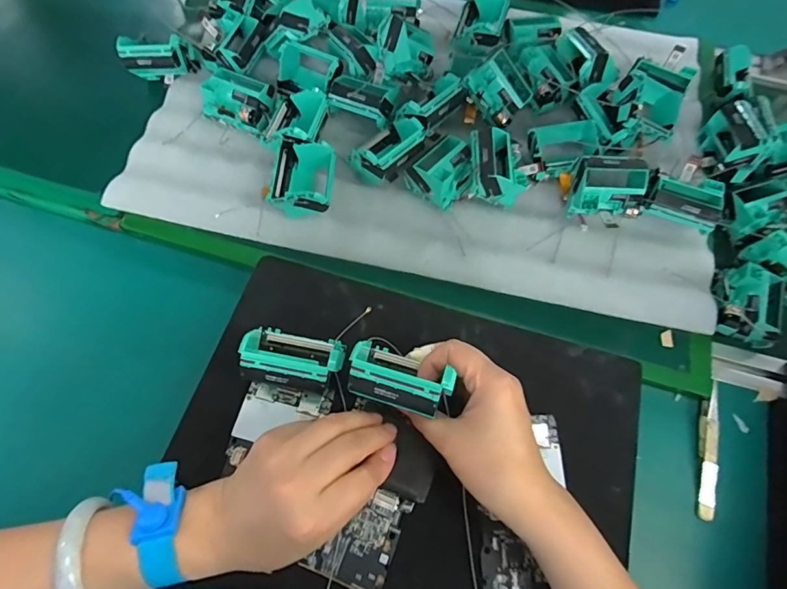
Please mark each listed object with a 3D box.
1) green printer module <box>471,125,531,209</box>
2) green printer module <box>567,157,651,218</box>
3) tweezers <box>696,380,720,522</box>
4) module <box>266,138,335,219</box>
[{"bbox_3d":[0.108,-0.132,0.460,0.057,0.048,0.066,3,67,-1],"label":"green printer module"},{"bbox_3d":[0.215,-0.106,0.452,0.069,0.055,0.052,4,67,-1],"label":"green printer module"},{"bbox_3d":[0.282,0.139,0.397,0.013,0.017,0.117,14,67,4],"label":"tweezers"},{"bbox_3d":[-0.092,-0.118,0.457,0.062,0.038,0.073,6,67,0],"label":"module"}]

